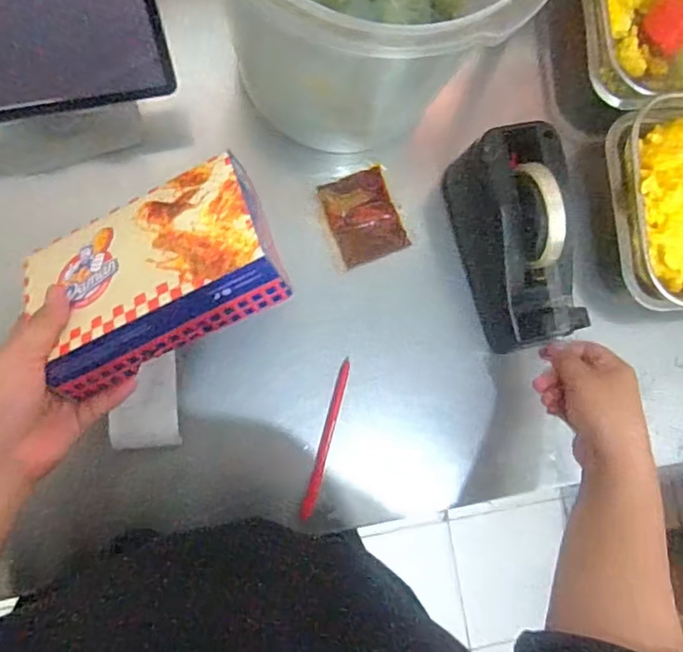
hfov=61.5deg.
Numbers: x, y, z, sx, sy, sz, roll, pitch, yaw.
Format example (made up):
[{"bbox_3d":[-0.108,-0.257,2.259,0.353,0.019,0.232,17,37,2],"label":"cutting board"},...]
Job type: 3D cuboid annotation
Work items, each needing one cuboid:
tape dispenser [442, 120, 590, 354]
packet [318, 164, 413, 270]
[{"bbox_3d":[0.168,-0.080,0.531,0.073,0.113,0.188,-14,89,-9],"label":"tape dispenser"},{"bbox_3d":[0.023,-0.108,0.570,0.067,0.006,0.084,-22,86,-10],"label":"packet"}]

